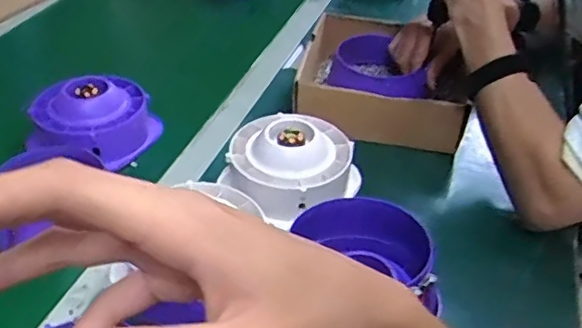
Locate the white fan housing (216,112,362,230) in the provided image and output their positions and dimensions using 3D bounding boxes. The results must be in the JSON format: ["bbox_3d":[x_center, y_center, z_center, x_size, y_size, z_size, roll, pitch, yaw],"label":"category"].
[{"bbox_3d":[-0.004,-0.001,0.647,0.135,0.067,0.123,1,39,-1],"label":"white fan housing"}]

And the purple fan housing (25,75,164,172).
[{"bbox_3d":[-0.227,-0.056,0.713,0.129,0.066,0.122,-22,45,-28],"label":"purple fan housing"}]

